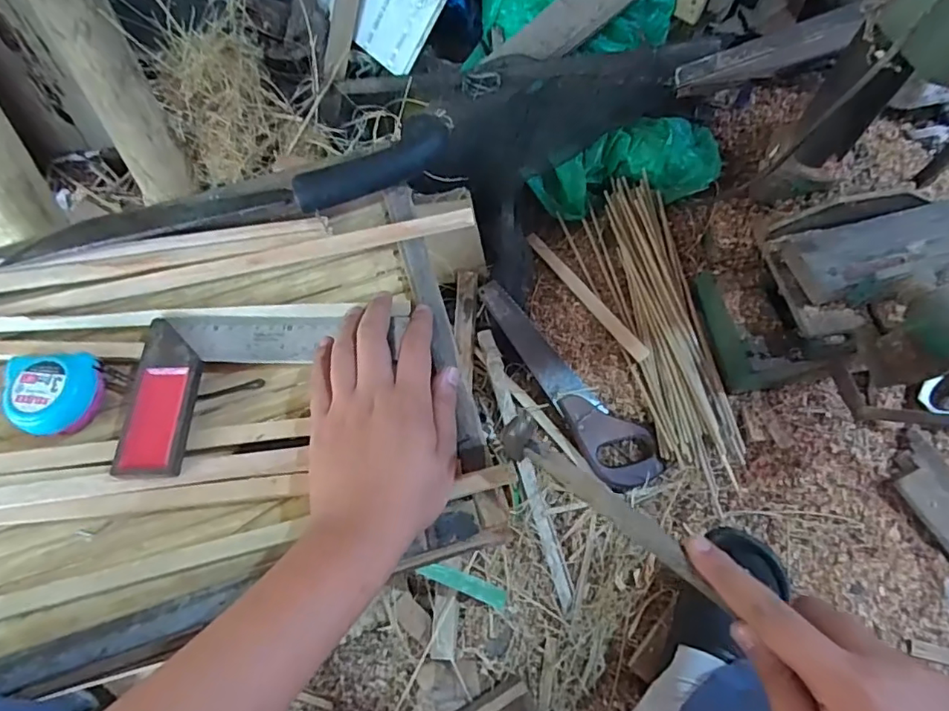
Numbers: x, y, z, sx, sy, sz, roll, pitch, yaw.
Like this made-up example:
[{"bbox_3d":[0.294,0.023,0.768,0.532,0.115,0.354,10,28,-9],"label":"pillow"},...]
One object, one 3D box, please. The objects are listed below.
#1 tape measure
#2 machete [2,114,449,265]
[{"bbox_3d":[-0.298,0.028,0.390,0.057,0.027,0.057,0,65,0],"label":"tape measure"},{"bbox_3d":[-0.193,-0.130,0.444,0.352,0.026,0.062,-17,68,-7],"label":"machete"}]

